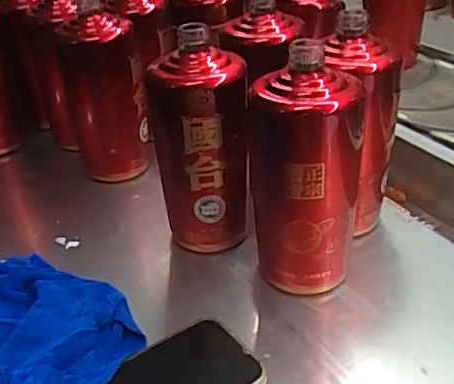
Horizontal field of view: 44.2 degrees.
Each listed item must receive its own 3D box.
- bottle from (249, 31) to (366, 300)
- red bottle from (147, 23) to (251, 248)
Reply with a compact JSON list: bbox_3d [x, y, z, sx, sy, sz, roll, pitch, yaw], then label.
[{"bbox_3d":[0.061,-0.012,0.445,0.083,0.204,0.069,0,34,11],"label":"bottle"},{"bbox_3d":[-0.022,-0.038,0.499,0.080,0.202,0.083,-10,31,-6],"label":"red bottle"}]

